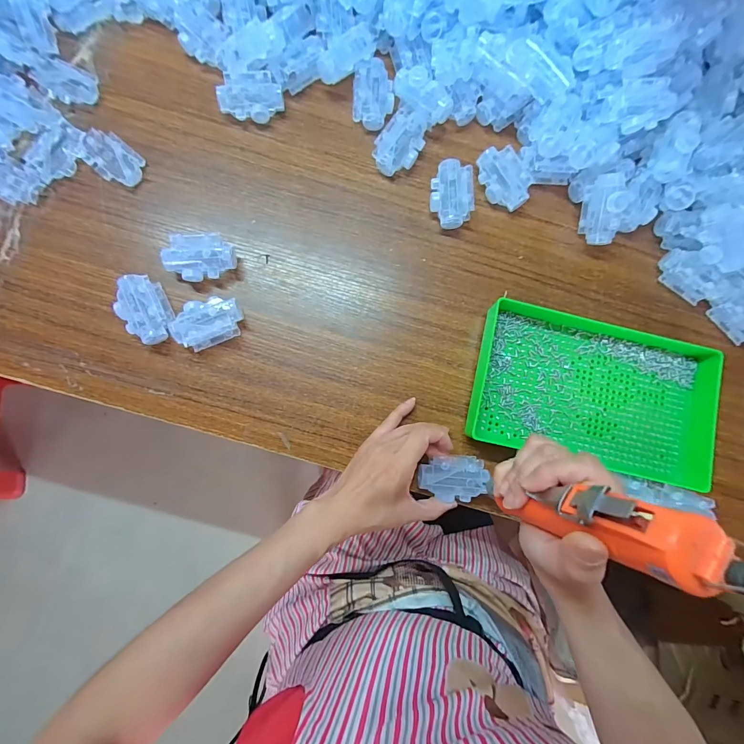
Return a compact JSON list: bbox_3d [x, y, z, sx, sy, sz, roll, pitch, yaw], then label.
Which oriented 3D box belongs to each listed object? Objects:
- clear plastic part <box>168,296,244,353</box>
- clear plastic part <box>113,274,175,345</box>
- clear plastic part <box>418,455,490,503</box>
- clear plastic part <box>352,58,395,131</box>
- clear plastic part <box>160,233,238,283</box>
[{"bbox_3d":[-0.171,-0.053,0.377,0.067,0.027,0.046,-23,86,-5],"label":"clear plastic part"},{"bbox_3d":[-0.235,-0.065,0.377,0.043,0.027,0.071,-25,86,-6],"label":"clear plastic part"},{"bbox_3d":[0.082,0.107,0.364,0.067,0.012,0.044,3,90,-1],"label":"clear plastic part"},{"bbox_3d":[0.002,-0.318,0.417,0.046,0.022,0.070,3,84,-3],"label":"clear plastic part"},{"bbox_3d":[-0.183,-0.121,0.385,0.067,0.024,0.046,-9,84,-4],"label":"clear plastic part"}]

